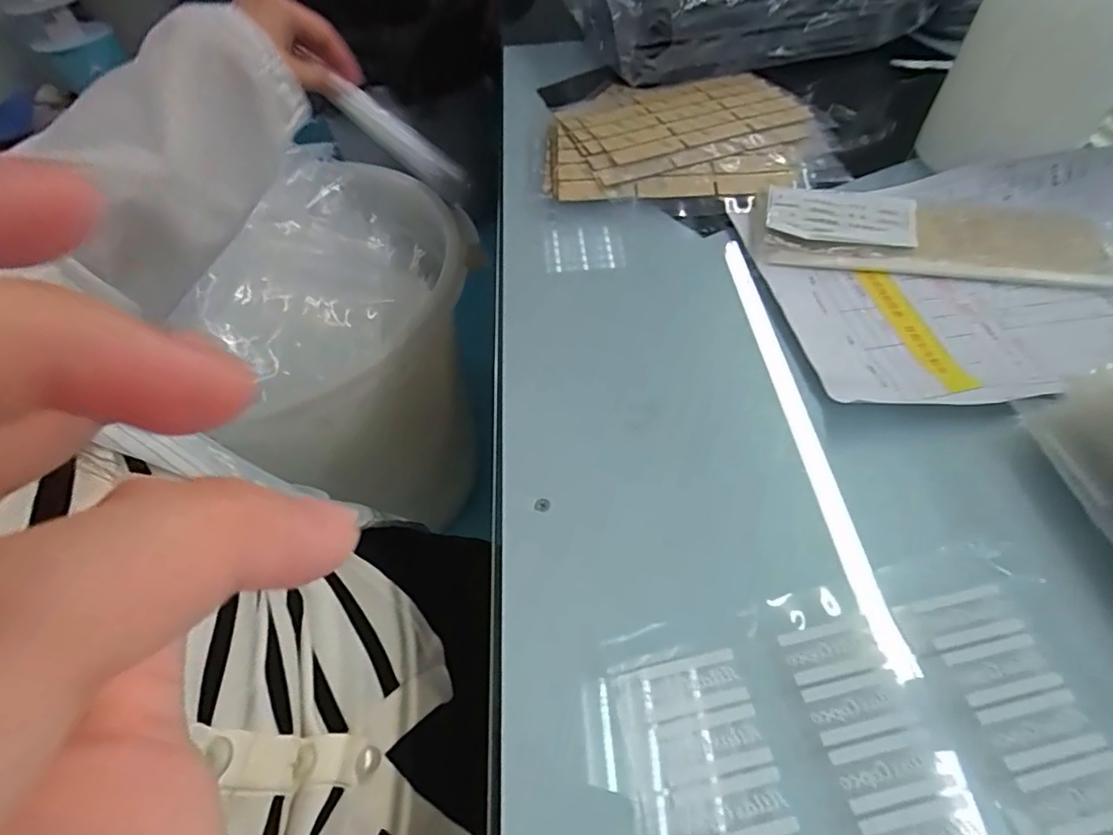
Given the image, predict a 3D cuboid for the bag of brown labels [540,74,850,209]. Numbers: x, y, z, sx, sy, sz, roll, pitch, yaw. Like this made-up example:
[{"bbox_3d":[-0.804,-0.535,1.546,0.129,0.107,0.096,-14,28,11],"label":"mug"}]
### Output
[{"bbox_3d":[0.110,-0.244,0.473,0.237,0.031,0.177,1,54,4],"label":"bag of brown labels"}]

